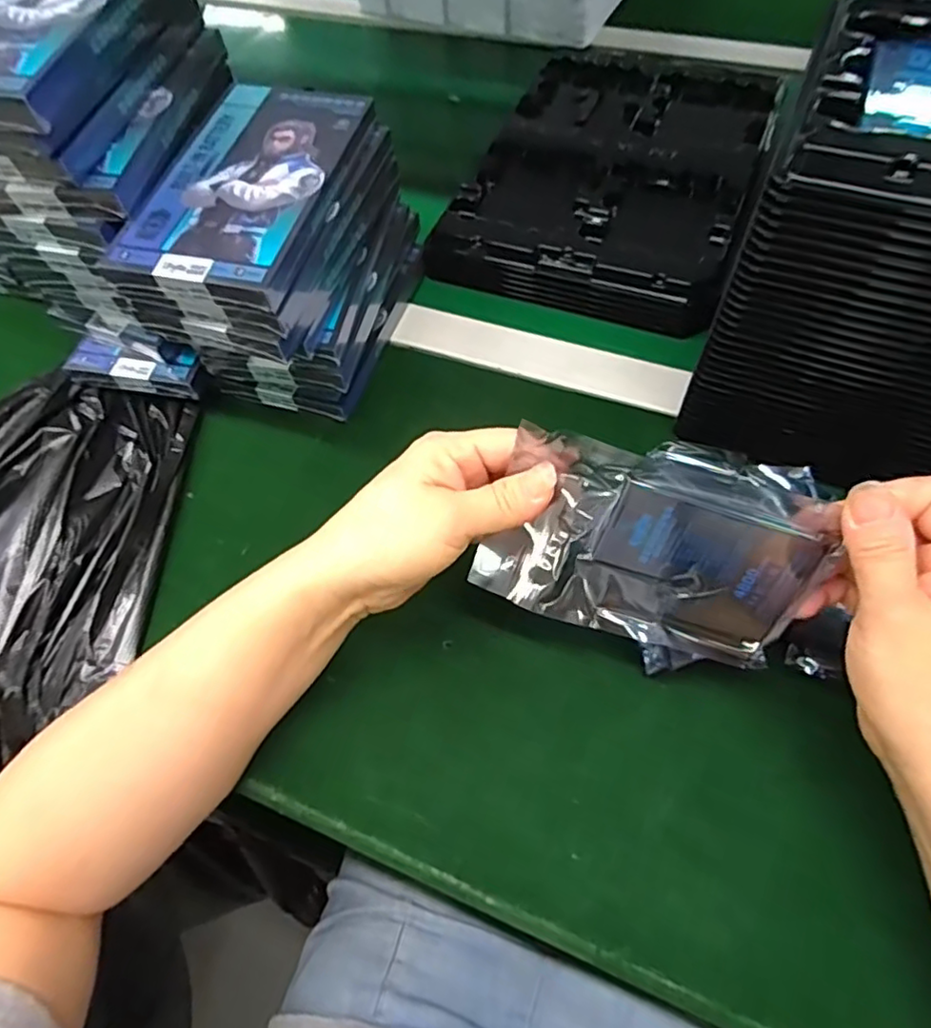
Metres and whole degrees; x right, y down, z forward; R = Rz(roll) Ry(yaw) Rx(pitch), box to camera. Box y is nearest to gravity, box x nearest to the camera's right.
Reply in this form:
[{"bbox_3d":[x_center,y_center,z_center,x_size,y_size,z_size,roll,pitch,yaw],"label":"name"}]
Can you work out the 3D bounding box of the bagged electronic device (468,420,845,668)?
[{"bbox_3d":[0.082,0.018,0.289,0.140,0.094,0.022,16,31,3],"label":"bagged electronic device"}]

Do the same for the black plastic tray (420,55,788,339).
[{"bbox_3d":[0.126,-0.280,0.514,0.213,0.037,0.285,21,64,15],"label":"black plastic tray"}]

